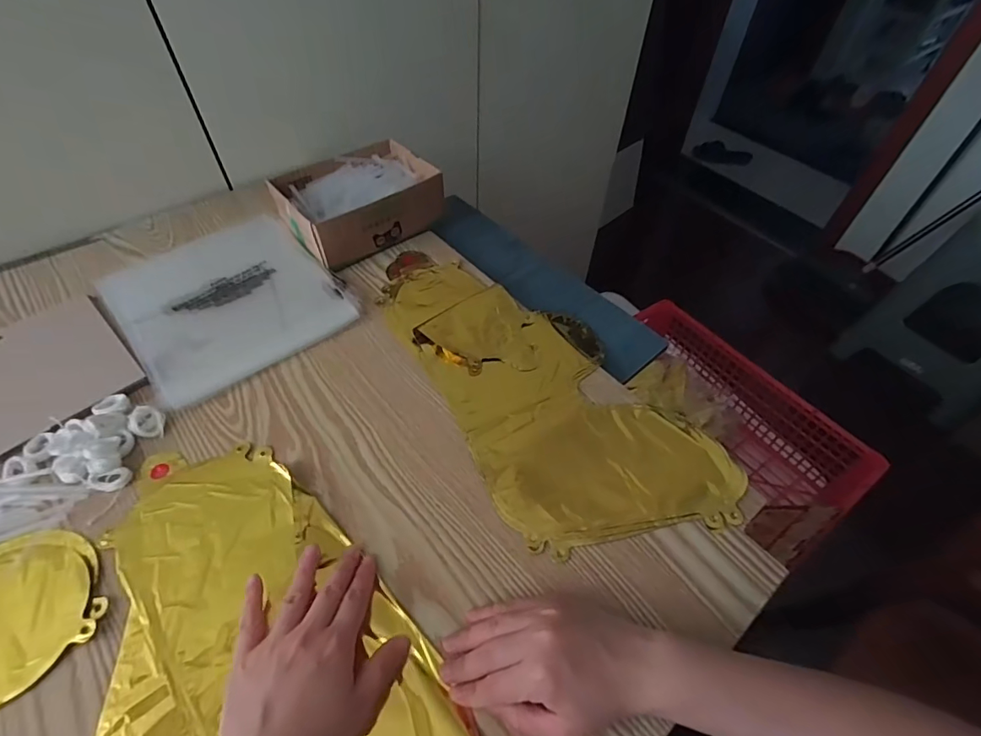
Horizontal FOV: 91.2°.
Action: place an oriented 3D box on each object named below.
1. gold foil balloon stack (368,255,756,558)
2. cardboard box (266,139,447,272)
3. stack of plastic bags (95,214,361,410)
[{"bbox_3d":[0.034,0.001,0.497,0.197,0.015,0.426,-27,58,-21],"label":"gold foil balloon stack"},{"bbox_3d":[-0.167,-0.214,0.619,0.188,0.061,0.139,-35,61,-25],"label":"cardboard box"},{"bbox_3d":[-0.307,-0.090,0.554,0.209,0.014,0.255,-34,60,-25],"label":"stack of plastic bags"}]

